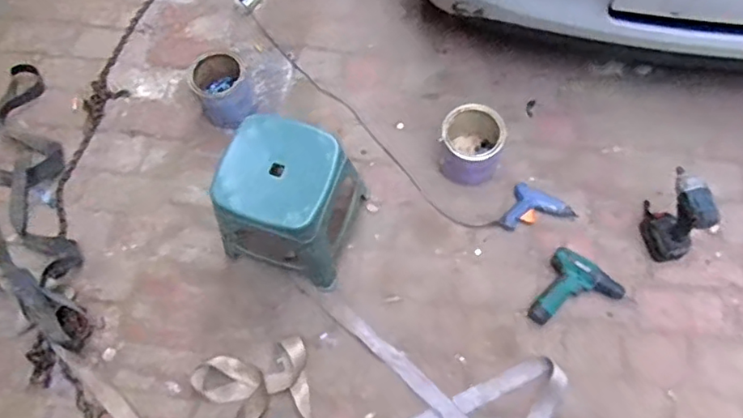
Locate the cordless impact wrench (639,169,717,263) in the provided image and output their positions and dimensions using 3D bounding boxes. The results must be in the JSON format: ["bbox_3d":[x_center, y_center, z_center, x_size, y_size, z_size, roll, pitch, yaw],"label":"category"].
[{"bbox_3d":[0.712,0.017,1.356,0.086,0.235,0.167,-21,70,-5],"label":"cordless impact wrench"}]

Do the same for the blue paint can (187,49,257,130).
[{"bbox_3d":[-0.411,-0.338,1.593,0.152,0.149,0.173,-20,70,-5],"label":"blue paint can"}]

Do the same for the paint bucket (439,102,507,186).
[{"bbox_3d":[0.253,-0.163,1.491,0.148,0.159,0.188,12,66,4],"label":"paint bucket"}]

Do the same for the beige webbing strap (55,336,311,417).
[{"bbox_3d":[-0.389,0.454,1.364,0.692,0.040,0.271,-4,66,2],"label":"beige webbing strap"}]

